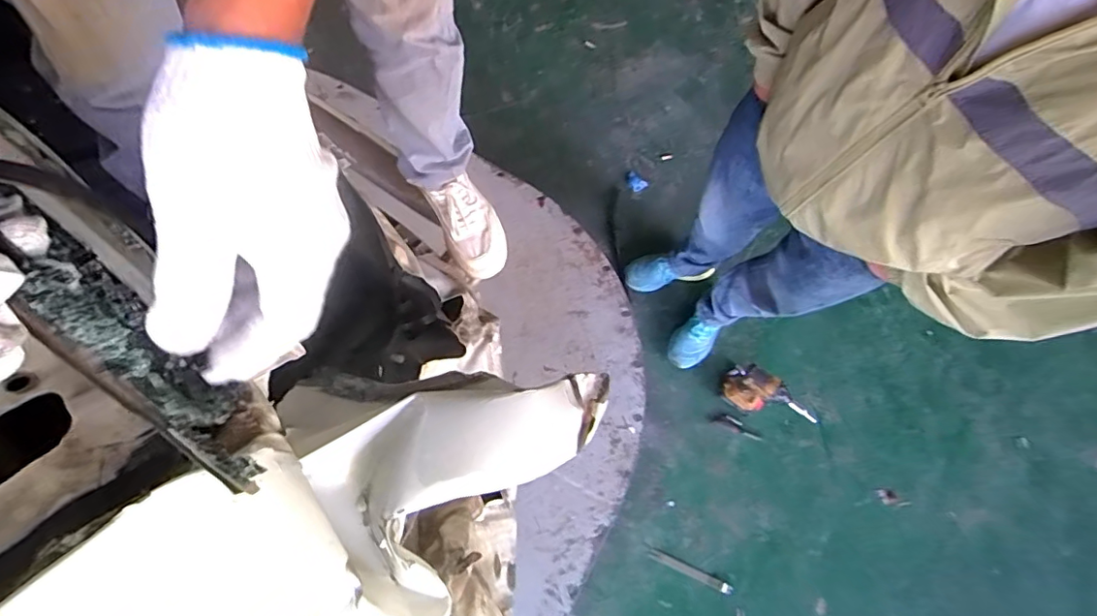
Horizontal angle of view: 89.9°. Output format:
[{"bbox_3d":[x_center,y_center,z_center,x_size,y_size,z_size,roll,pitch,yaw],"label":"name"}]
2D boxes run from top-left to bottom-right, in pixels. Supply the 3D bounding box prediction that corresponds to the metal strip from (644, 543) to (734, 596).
[{"bbox_3d":[0.372,0.697,1.463,0.241,0.016,0.028,25,74,3],"label":"metal strip"}]

